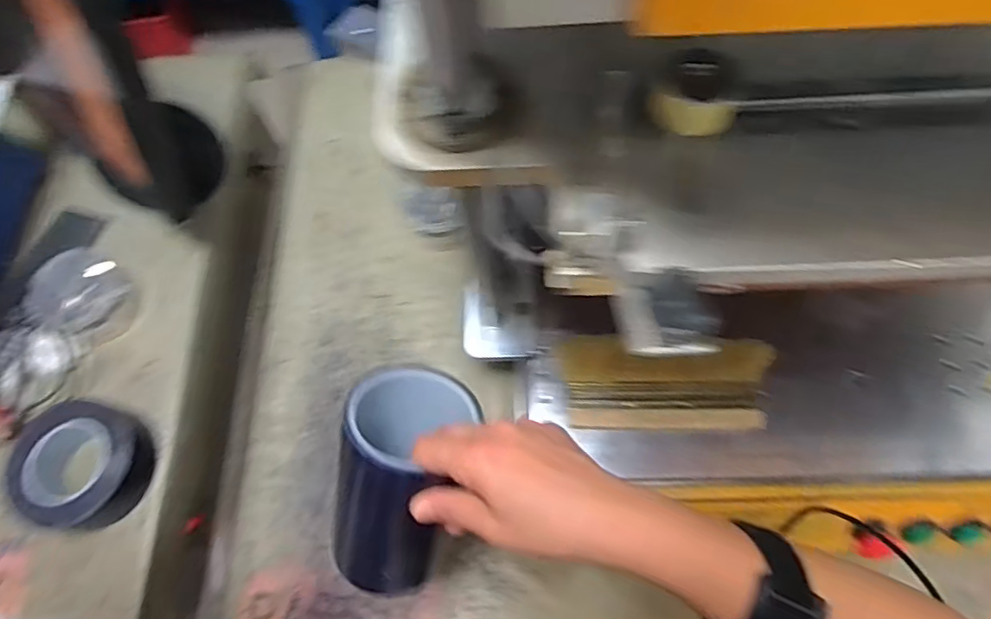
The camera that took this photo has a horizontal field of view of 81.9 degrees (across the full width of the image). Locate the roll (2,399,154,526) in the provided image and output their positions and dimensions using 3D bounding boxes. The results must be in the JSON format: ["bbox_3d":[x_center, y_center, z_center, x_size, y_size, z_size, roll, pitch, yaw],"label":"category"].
[{"bbox_3d":[-0.446,0.166,0.617,0.135,0.050,0.132,19,71,10],"label":"roll"}]

